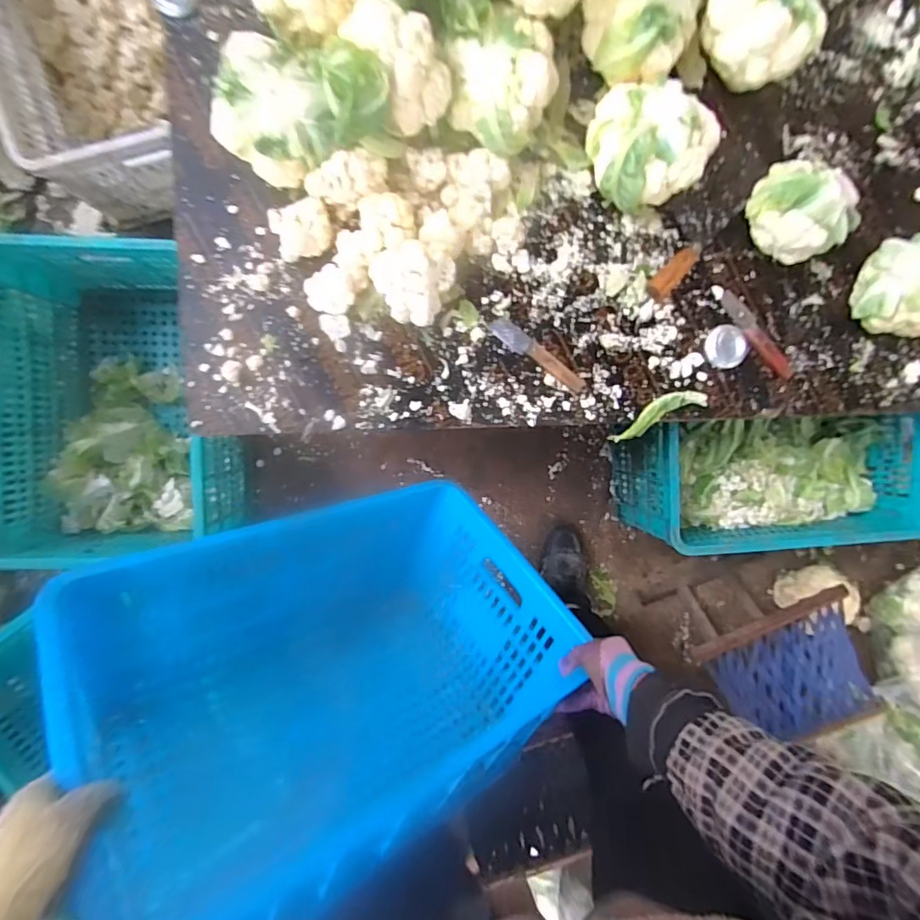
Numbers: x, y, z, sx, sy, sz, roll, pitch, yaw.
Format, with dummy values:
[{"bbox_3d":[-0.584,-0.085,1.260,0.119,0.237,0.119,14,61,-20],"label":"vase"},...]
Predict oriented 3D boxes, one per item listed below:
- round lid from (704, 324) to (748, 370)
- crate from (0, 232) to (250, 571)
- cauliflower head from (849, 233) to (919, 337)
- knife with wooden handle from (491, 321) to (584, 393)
[{"bbox_3d":[0.412,-0.176,0.793,0.064,0.009,0.067,0,93,-5],"label":"round lid"},{"bbox_3d":[-0.609,-0.105,0.921,0.340,0.258,0.509,-6,94,-5],"label":"crate"},{"bbox_3d":[0.683,-0.262,0.765,0.140,0.105,0.142,0,93,-5],"label":"cauliflower head"},{"bbox_3d":[0.118,-0.156,0.759,0.164,0.020,0.031,35,90,-6],"label":"knife with wooden handle"}]

